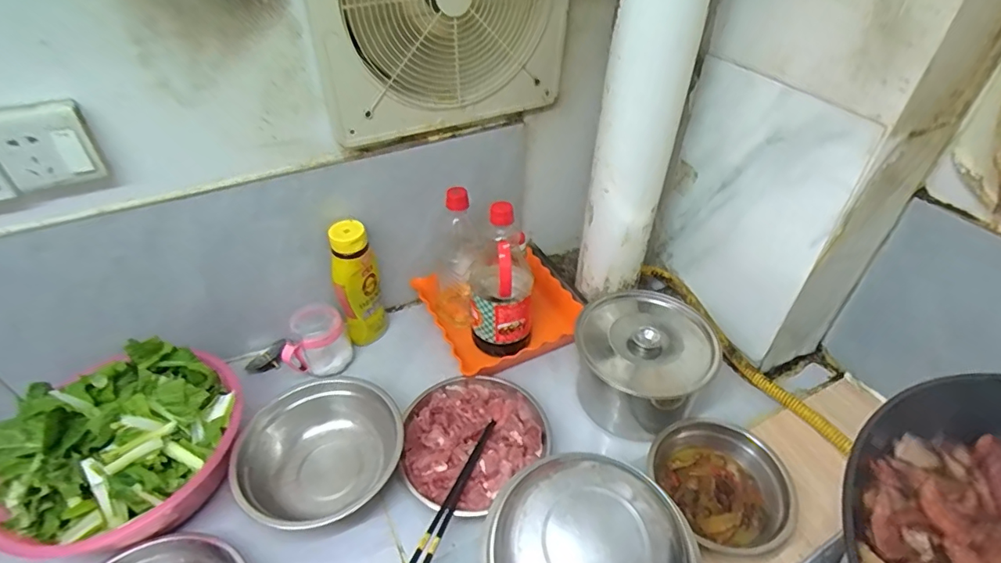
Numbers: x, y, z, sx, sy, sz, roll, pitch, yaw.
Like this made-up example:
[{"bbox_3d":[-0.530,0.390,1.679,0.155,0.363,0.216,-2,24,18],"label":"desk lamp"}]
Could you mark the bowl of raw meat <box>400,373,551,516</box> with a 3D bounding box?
[{"bbox_3d":[-0.040,0.228,0.724,0.206,0.046,0.194,1,42,-1],"label":"bowl of raw meat"}]

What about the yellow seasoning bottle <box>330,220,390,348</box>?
[{"bbox_3d":[-0.230,0.010,0.825,0.070,0.229,0.055,-14,45,-16],"label":"yellow seasoning bottle"}]

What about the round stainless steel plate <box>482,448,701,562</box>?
[{"bbox_3d":[0.097,0.286,0.535,0.217,0.082,0.211,20,46,20],"label":"round stainless steel plate"}]

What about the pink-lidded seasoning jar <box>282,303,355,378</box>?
[{"bbox_3d":[-0.285,0.097,0.813,0.083,0.106,0.084,1,42,-1],"label":"pink-lidded seasoning jar"}]

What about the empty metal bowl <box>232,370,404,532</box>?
[{"bbox_3d":[-0.235,0.230,0.676,0.201,0.074,0.199,1,42,-1],"label":"empty metal bowl"}]

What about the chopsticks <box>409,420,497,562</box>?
[{"bbox_3d":[-0.052,0.257,0.642,0.019,0.034,0.215,16,45,16],"label":"chopsticks"}]

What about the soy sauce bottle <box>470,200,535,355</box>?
[{"bbox_3d":[0.001,-0.002,0.788,0.099,0.236,0.121,-2,43,-4],"label":"soy sauce bottle"}]

